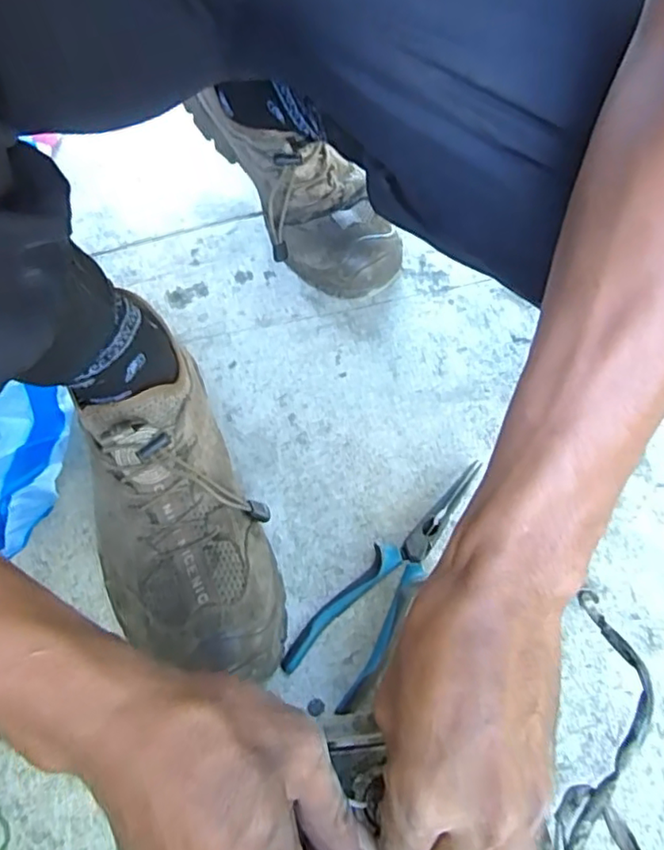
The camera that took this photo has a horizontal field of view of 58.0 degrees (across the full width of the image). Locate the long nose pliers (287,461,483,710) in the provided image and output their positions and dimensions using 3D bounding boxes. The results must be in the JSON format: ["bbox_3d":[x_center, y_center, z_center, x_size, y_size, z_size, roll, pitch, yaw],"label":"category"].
[{"bbox_3d":[0.045,0.099,0.407,0.054,0.023,0.185,31,67,20],"label":"long nose pliers"}]

